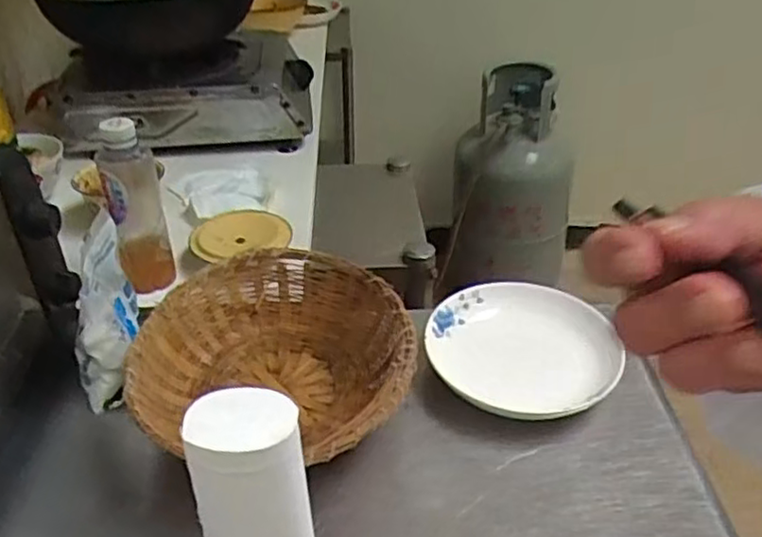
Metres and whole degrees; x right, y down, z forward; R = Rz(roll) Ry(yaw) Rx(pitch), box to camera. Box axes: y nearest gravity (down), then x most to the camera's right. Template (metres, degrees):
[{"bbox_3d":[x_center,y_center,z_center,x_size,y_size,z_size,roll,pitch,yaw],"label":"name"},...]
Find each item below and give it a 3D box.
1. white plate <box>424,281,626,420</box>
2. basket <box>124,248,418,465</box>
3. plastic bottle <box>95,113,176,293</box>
[{"bbox_3d":[0.139,0.077,0.670,0.176,0.034,0.162,0,34,0],"label":"white plate"},{"bbox_3d":[-0.091,0.084,0.605,0.240,0.075,0.224,5,34,7],"label":"basket"},{"bbox_3d":[-0.252,-0.064,0.704,0.049,0.179,0.055,-4,34,-6],"label":"plastic bottle"}]

